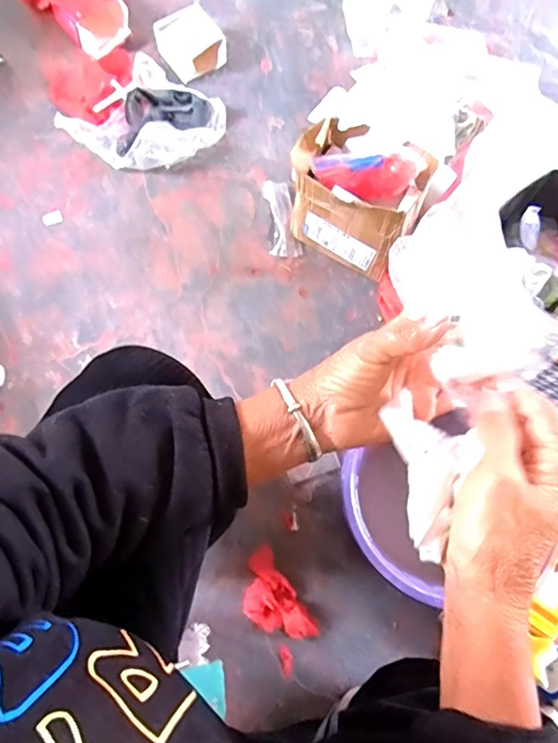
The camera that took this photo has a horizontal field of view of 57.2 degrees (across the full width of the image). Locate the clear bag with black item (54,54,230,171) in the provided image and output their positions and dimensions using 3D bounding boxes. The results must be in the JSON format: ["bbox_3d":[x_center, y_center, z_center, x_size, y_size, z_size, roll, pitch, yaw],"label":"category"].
[{"bbox_3d":[-0.262,-0.499,1.016,0.248,0.052,0.249,36,72,16],"label":"clear bag with black item"}]

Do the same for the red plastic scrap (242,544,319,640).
[{"bbox_3d":[-0.009,0.325,0.719,0.075,0.044,0.140,-32,75,-12],"label":"red plastic scrap"}]

